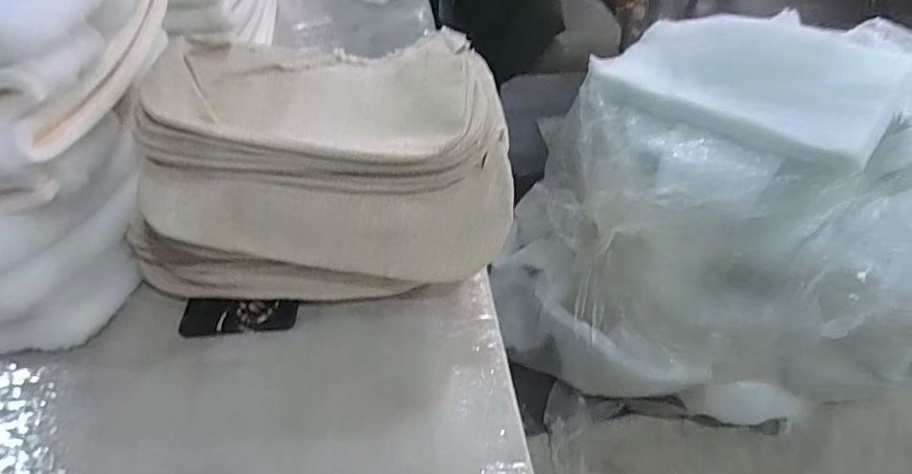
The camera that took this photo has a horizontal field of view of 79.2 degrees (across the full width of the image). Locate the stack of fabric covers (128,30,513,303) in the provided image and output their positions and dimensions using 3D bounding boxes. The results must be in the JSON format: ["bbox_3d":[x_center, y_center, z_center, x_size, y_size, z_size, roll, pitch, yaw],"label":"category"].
[{"bbox_3d":[-0.201,-0.117,0.794,0.543,0.250,0.346,-3,48,5],"label":"stack of fabric covers"}]

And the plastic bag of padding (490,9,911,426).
[{"bbox_3d":[0.695,-0.059,1.315,1.129,0.654,0.735,2,49,9],"label":"plastic bag of padding"}]

